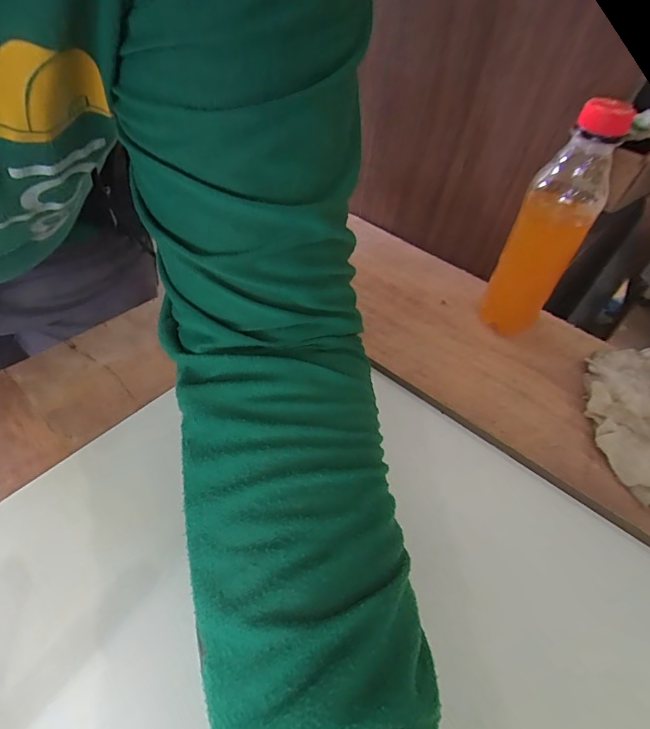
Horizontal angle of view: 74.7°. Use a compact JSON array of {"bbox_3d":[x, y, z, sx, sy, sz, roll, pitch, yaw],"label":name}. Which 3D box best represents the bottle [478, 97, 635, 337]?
[{"bbox_3d":[0.172,-0.100,0.332,0.053,0.178,0.045,29,52,17],"label":"bottle"}]

